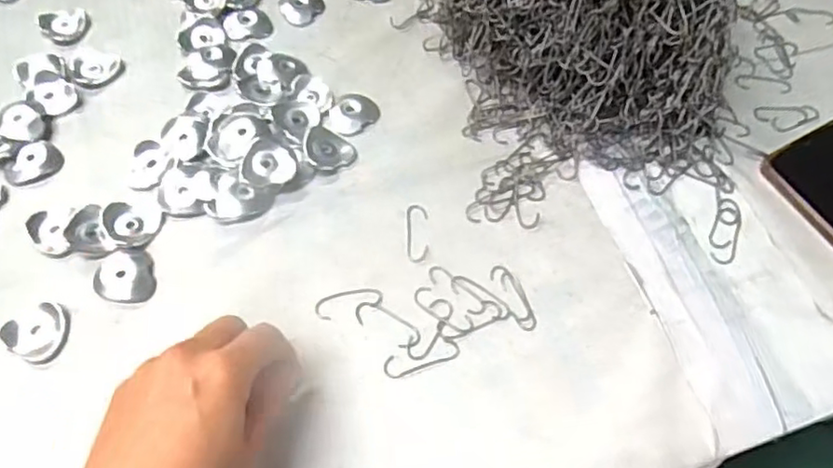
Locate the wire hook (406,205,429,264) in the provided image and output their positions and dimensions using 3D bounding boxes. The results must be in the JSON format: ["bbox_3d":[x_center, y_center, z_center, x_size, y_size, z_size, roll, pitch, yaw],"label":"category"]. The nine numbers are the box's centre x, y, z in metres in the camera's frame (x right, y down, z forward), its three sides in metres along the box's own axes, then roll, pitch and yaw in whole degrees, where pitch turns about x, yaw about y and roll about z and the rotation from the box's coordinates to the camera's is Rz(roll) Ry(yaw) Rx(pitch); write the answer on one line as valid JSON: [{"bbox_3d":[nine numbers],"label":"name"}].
[{"bbox_3d":[0.001,-0.001,0.418,0.014,0.004,0.042,0,61,-3],"label":"wire hook"}]

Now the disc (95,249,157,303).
[{"bbox_3d":[-0.183,0.026,0.394,0.035,0.004,0.034,1,60,-3],"label":"disc"}]

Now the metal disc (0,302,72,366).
[{"bbox_3d":[-0.221,0.056,0.369,0.033,0.004,0.034,26,62,11],"label":"metal disc"}]

